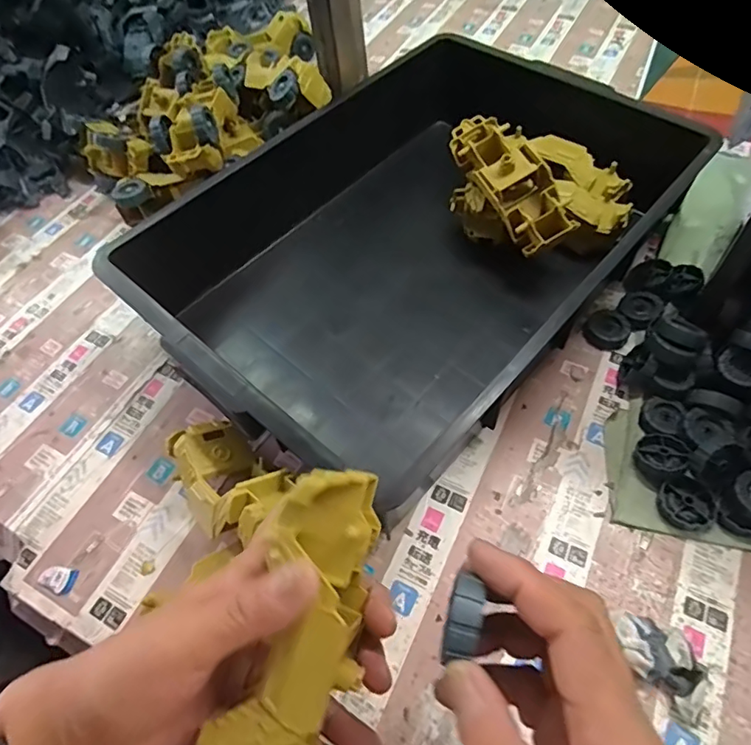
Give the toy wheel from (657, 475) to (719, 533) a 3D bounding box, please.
[{"bbox_3d":[0.237,0.100,0.394,0.041,0.017,0.040,-2,58,3],"label":"toy wheel"}]

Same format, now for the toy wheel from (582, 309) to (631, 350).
[{"bbox_3d":[0.219,-0.042,0.493,0.038,0.009,0.042,12,60,12],"label":"toy wheel"}]

